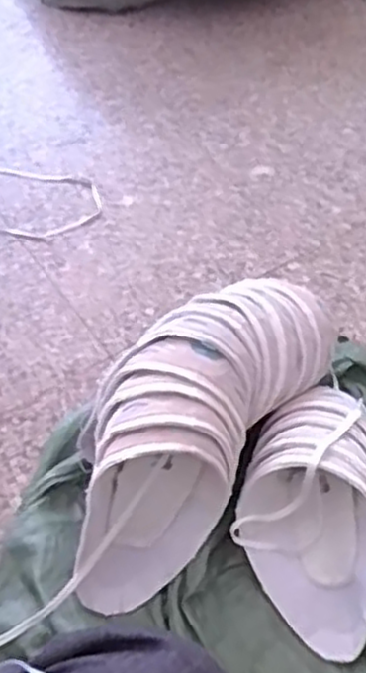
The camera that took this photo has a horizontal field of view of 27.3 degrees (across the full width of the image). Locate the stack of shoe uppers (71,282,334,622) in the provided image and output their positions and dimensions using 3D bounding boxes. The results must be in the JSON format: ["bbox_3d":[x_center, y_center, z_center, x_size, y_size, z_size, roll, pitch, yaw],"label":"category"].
[{"bbox_3d":[0.007,0.091,0.814,0.167,0.182,0.372,32,58,21],"label":"stack of shoe uppers"}]

